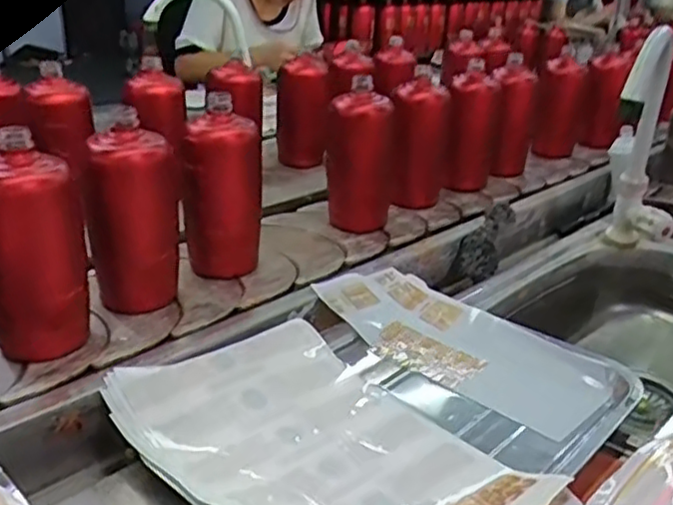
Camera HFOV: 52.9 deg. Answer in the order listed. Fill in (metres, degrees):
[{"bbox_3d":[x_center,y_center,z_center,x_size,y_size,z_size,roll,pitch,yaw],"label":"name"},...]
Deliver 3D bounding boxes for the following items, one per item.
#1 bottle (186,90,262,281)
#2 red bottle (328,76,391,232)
[{"bbox_3d":[-0.120,-0.065,0.732,0.074,0.177,0.065,6,25,11],"label":"bottle"},{"bbox_3d":[0.034,-0.130,0.905,0.089,0.172,0.091,2,25,2],"label":"red bottle"}]

